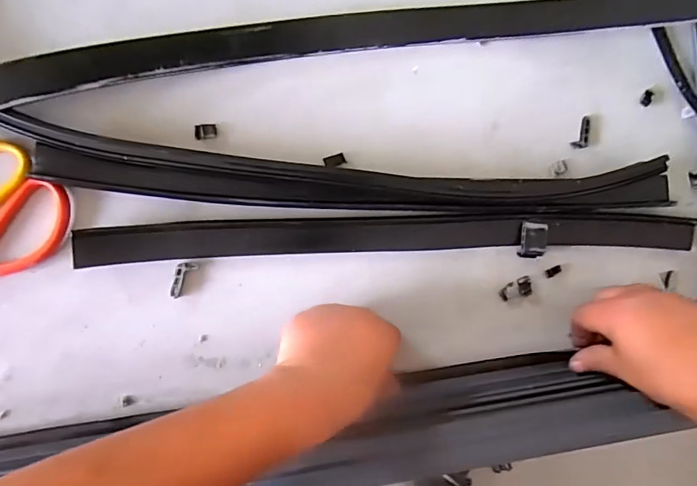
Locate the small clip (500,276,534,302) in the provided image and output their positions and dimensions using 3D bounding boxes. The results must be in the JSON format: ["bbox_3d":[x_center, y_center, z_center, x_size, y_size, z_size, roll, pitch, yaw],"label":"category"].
[{"bbox_3d":[0.151,0.042,0.416,0.032,0.004,0.018,-16,92,-7],"label":"small clip"}]

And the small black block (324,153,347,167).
[{"bbox_3d":[-0.012,-0.070,0.393,0.018,0.004,0.009,-17,92,-7],"label":"small black block"}]

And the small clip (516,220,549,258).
[{"bbox_3d":[0.163,-0.003,0.413,0.022,0.014,0.032,9,89,-7],"label":"small clip"}]

